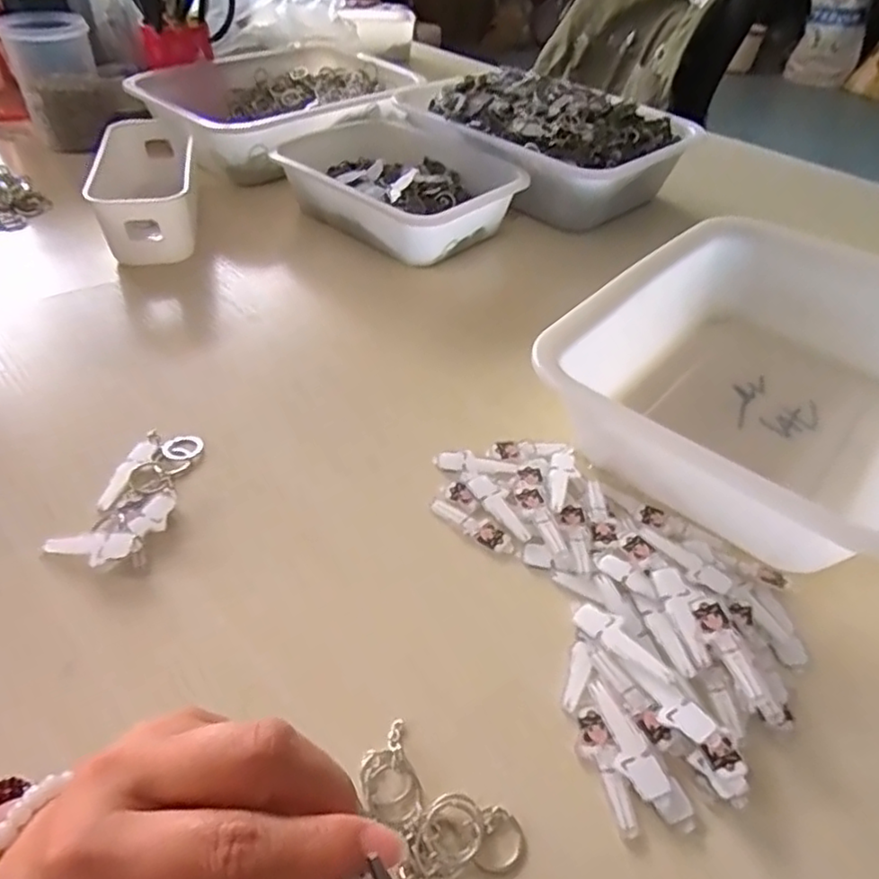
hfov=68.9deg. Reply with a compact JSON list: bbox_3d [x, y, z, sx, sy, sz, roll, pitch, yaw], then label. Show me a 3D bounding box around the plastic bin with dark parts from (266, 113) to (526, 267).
[{"bbox_3d":[-0.044,-0.295,0.729,0.281,0.060,0.226,34,51,30],"label":"plastic bin with dark parts"}]

